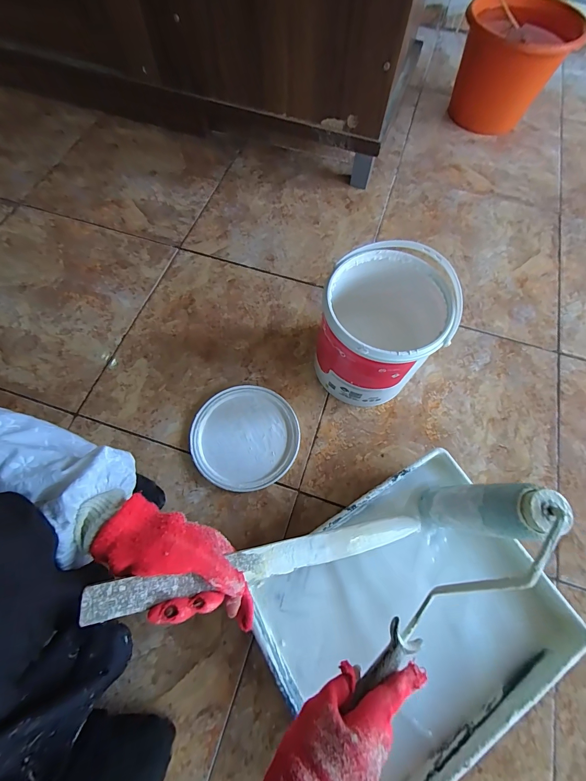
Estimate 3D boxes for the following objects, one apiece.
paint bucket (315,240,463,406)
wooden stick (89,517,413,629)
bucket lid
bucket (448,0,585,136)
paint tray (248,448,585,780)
[{"bbox_3d":[0.132,-0.093,0.528,0.172,0.195,0.184,0,67,-1],"label":"paint bucket"},{"bbox_3d":[0.002,0.181,0.360,0.391,0.013,0.031,3,64,-31],"label":"wooden stick"},{"bbox_3d":[-0.080,0.077,0.551,0.172,0.011,0.174,0,67,-1],"label":"bucket lid"},{"bbox_3d":[0.539,-0.822,0.842,0.236,0.198,0.309,35,71,12],"label":"bucket"},{"bbox_3d":[0.147,0.290,0.433,0.337,0.074,0.281,-30,71,-13],"label":"paint tray"}]

